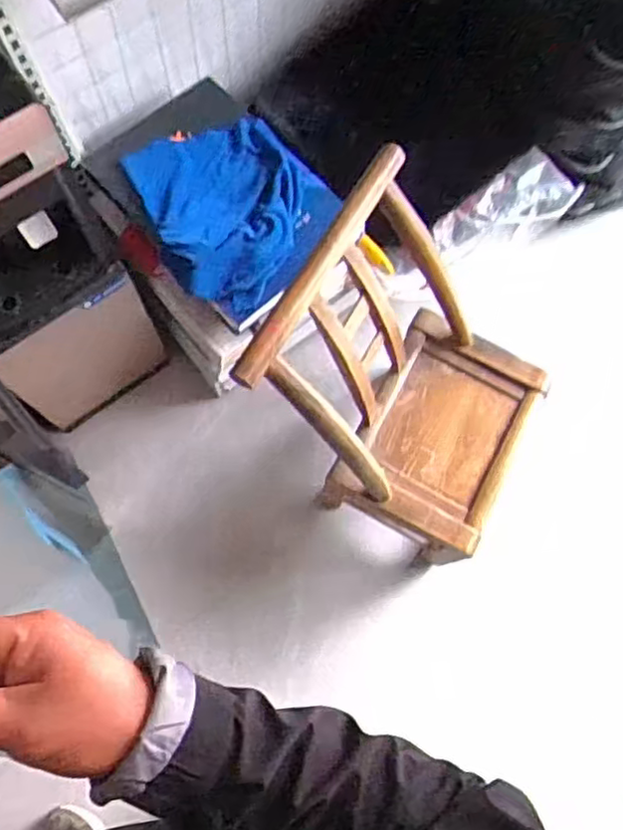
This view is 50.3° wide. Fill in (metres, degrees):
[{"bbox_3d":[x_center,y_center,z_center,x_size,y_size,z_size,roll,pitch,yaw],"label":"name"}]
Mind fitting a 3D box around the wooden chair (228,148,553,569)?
[{"bbox_3d":[0.176,-0.025,1.162,0.434,0.626,0.388,29,75,6],"label":"wooden chair"}]

